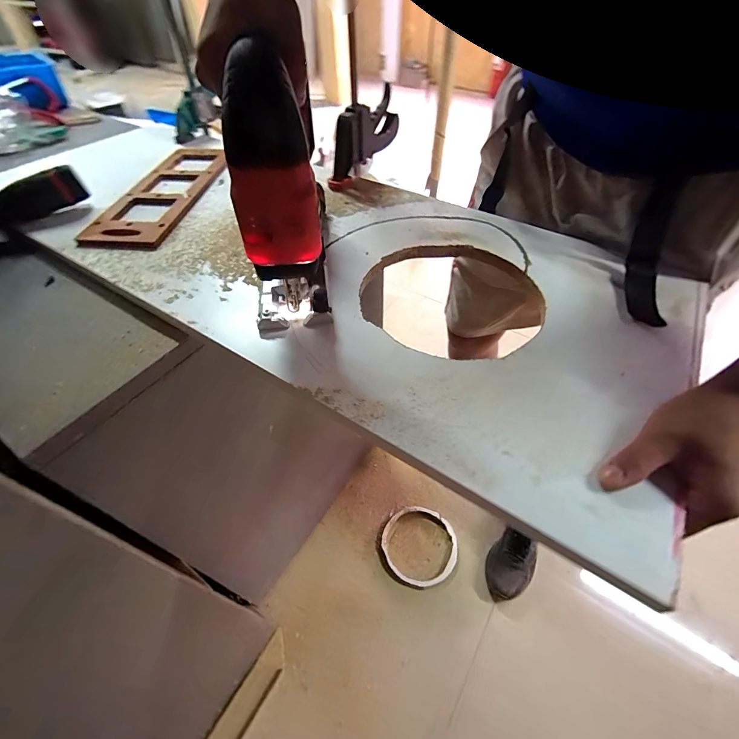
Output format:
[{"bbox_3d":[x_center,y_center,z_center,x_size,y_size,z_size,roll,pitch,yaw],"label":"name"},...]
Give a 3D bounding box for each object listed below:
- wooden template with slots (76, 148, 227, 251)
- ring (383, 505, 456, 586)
[{"bbox_3d":[-0.316,-0.284,0.567,0.114,0.011,0.313,4,50,5],"label":"wooden template with slots"},{"bbox_3d":[0.135,0.468,0.983,0.200,0.009,0.195,-1,50,1],"label":"ring"}]

